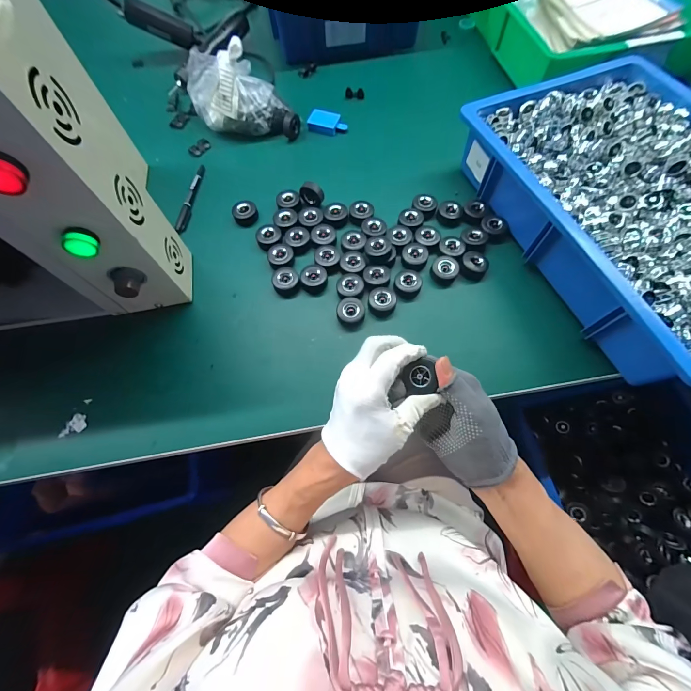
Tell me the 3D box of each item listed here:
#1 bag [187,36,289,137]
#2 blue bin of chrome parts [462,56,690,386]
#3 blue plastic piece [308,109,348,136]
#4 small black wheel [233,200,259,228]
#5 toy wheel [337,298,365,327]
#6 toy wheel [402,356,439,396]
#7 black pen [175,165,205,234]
[{"bbox_3d":[-0.193,-0.437,0.553,0.140,0.094,0.129,-24,70,-7],"label":"bag"},{"bbox_3d":[0.387,-0.193,0.430,0.303,0.101,0.439,-21,70,-6],"label":"blue bin of chrome parts"},{"bbox_3d":[-0.031,-0.404,0.581,0.071,0.010,0.048,19,71,9],"label":"blue plastic piece"},{"bbox_3d":[-0.158,-0.209,0.507,0.038,0.022,0.034,-20,70,-5],"label":"small black wheel"},{"bbox_3d":[0.008,-0.045,0.433,0.036,0.021,0.034,-1,69,2],"label":"toy wheel"},{"bbox_3d":[0.073,0.029,0.319,0.030,0.018,0.036,-1,69,2],"label":"toy wheel"},{"bbox_3d":[-0.253,-0.242,0.523,0.012,0.008,0.143,4,70,4],"label":"black pen"}]

